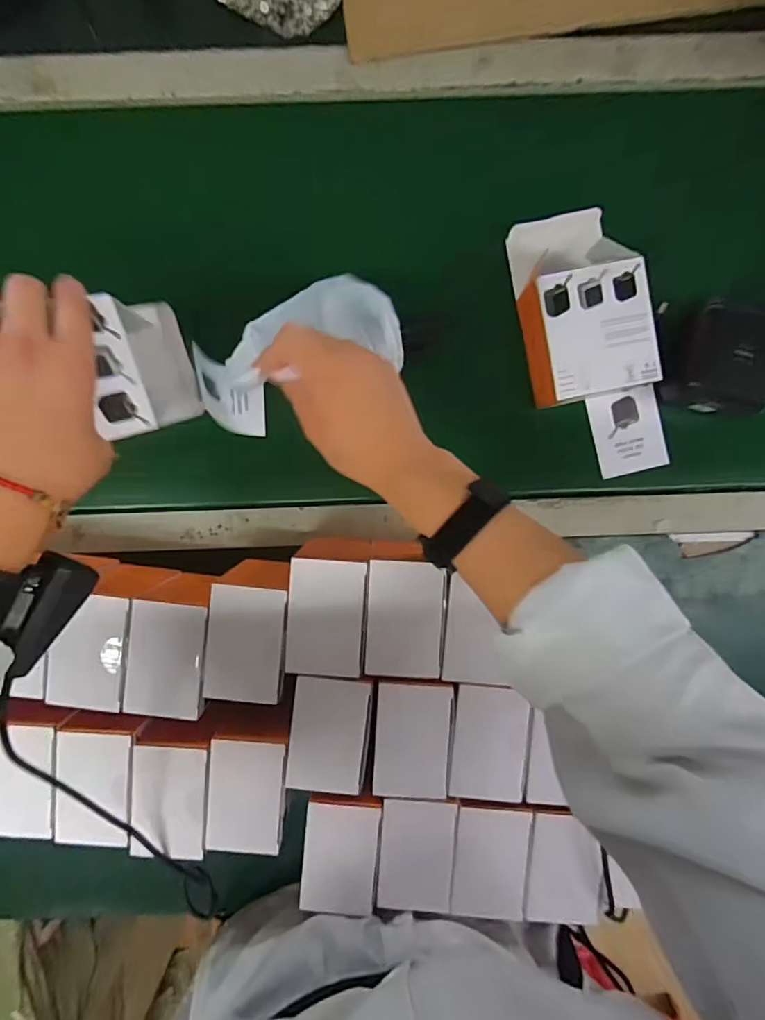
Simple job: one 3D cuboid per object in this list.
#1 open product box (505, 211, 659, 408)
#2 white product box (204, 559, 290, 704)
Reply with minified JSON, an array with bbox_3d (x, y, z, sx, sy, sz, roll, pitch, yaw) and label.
[{"bbox_3d":[0.186,-0.196,0.482,0.100,0.061,0.178,-9,95,1],"label":"open product box"},{"bbox_3d":[-0.113,0.104,0.448,0.064,0.055,0.106,3,95,0],"label":"white product box"}]

